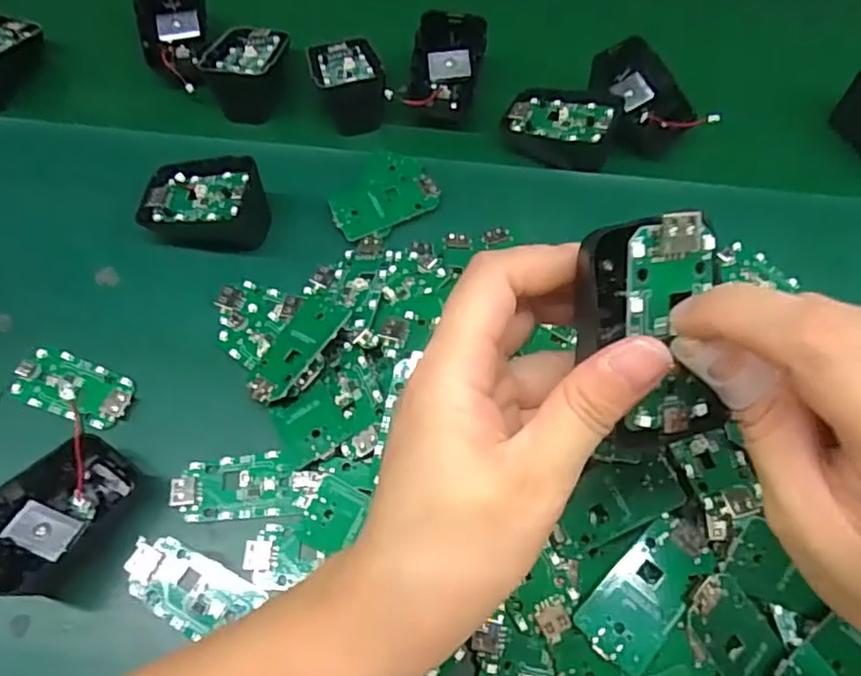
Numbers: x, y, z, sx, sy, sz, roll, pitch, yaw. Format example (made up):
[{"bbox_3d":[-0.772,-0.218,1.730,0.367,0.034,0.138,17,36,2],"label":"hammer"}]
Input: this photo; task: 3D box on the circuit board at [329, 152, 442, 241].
[{"bbox_3d":[-0.030,-0.087,0.379,0.064,0.006,0.048,-26,67,-12],"label":"circuit board"}]

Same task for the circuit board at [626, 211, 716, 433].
[{"bbox_3d":[0.072,-0.004,0.188,0.029,0.005,0.064,-6,101,-20],"label":"circuit board"}]

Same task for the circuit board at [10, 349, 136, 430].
[{"bbox_3d":[-0.185,0.025,0.331,0.062,0.006,0.031,19,65,8],"label":"circuit board"}]

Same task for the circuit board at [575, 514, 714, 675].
[{"bbox_3d":[0.089,0.104,0.263,0.030,0.011,0.061,41,70,19],"label":"circuit board"}]

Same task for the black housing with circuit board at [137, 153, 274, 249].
[{"bbox_3d":[-0.127,-0.077,0.362,0.072,0.035,0.046,16,65,7],"label":"black housing with circuit board"}]

